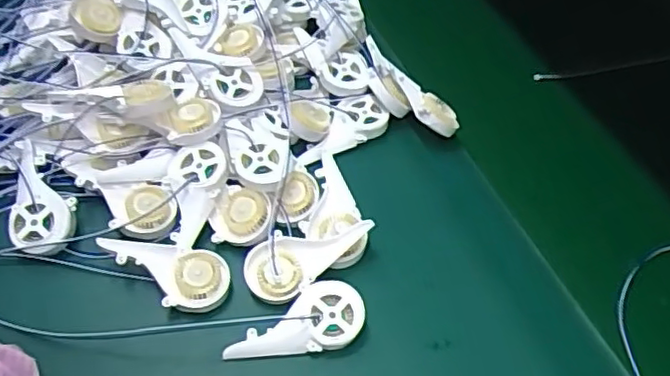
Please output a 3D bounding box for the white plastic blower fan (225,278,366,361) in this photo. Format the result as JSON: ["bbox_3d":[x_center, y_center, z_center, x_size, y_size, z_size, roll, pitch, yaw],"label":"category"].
[{"bbox_3d":[-0.027,0.093,0.426,0.093,0.020,0.041,-22,56,-3],"label":"white plastic blower fan"}]

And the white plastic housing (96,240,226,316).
[{"bbox_3d":[-0.115,0.051,0.451,0.084,0.015,0.051,32,58,23],"label":"white plastic housing"}]

